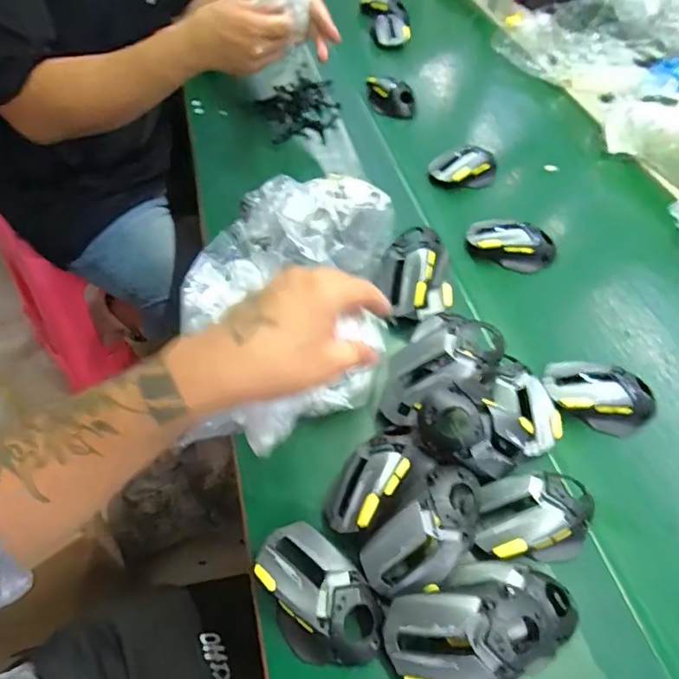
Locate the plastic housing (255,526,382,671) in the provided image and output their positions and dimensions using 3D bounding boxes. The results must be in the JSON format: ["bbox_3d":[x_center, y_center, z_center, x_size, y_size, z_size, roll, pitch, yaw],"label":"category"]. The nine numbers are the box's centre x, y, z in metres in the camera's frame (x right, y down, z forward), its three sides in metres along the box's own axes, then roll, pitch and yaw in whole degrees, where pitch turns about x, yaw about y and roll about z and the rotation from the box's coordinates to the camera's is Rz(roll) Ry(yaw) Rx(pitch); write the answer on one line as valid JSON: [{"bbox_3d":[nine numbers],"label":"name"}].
[{"bbox_3d":[-0.018,0.211,0.422,0.072,0.053,0.125,-35,62,-26],"label":"plastic housing"}]

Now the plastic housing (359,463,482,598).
[{"bbox_3d":[0.073,0.160,0.421,0.121,0.043,0.064,-44,65,-11],"label":"plastic housing"}]

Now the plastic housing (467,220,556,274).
[{"bbox_3d":[0.227,-0.124,0.676,0.117,0.040,0.062,18,54,11],"label":"plastic housing"}]

